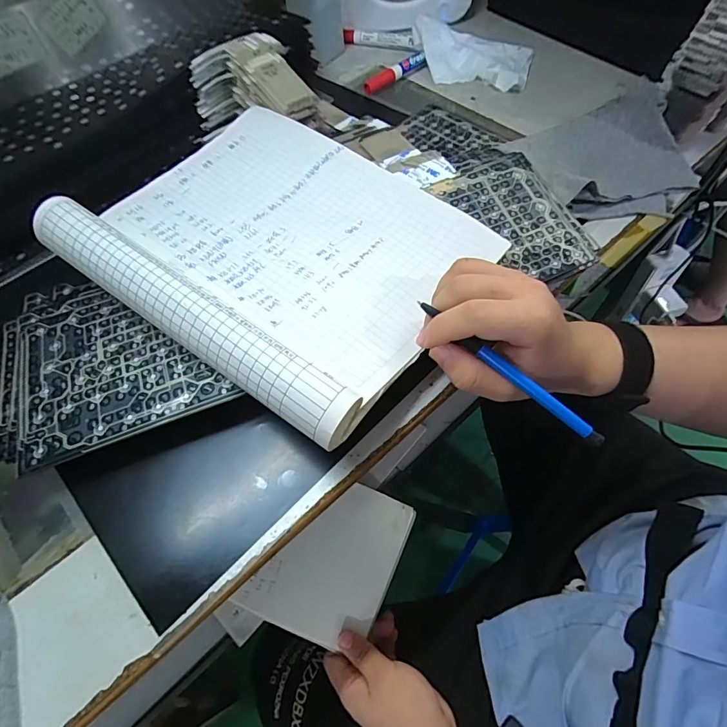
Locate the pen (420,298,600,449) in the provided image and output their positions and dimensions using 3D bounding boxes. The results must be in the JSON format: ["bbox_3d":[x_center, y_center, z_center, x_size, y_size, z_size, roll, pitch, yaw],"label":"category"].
[{"bbox_3d":[0.091,0.005,0.260,0.138,0.005,0.009,39,74,4],"label":"pen"}]

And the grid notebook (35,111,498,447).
[{"bbox_3d":[-0.072,-0.107,0.323,0.298,0.056,0.228,35,73,16],"label":"grid notebook"}]

